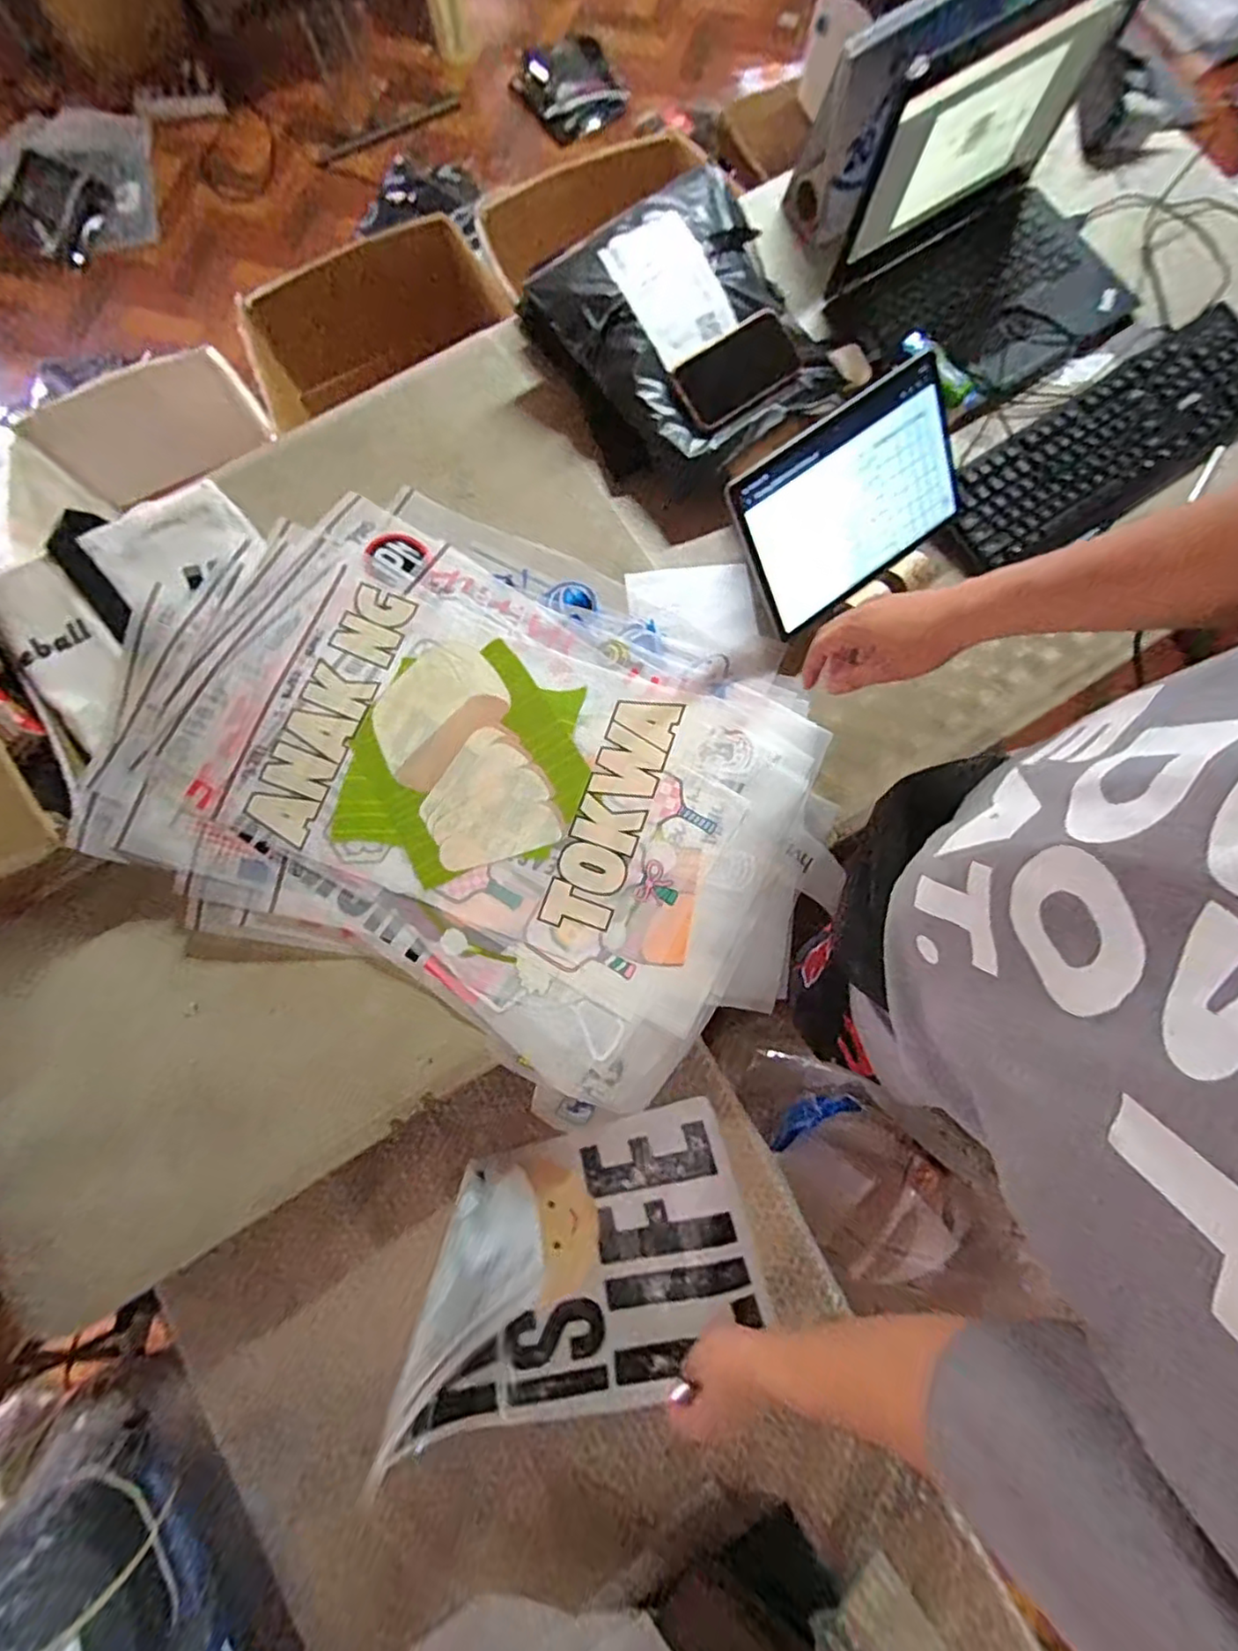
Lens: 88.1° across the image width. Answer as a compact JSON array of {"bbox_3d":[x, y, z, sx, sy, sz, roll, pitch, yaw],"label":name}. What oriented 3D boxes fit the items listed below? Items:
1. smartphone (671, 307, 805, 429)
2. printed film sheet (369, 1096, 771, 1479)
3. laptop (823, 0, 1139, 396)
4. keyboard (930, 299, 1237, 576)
[{"bbox_3d":[0.132,-0.495,0.693,0.154,0.008,0.078,-36,97,-10],"label":"smartphone"},{"bbox_3d":[-0.039,0.425,0.620,0.324,0.122,0.213,-18,78,-2],"label":"printed film sheet"},{"bbox_3d":[0.437,-0.670,0.687,0.341,0.196,0.250,-33,82,-6],"label":"laptop"},{"bbox_3d":[0.551,-0.440,0.724,0.465,0.021,0.154,-32,79,-5],"label":"keyboard"}]

